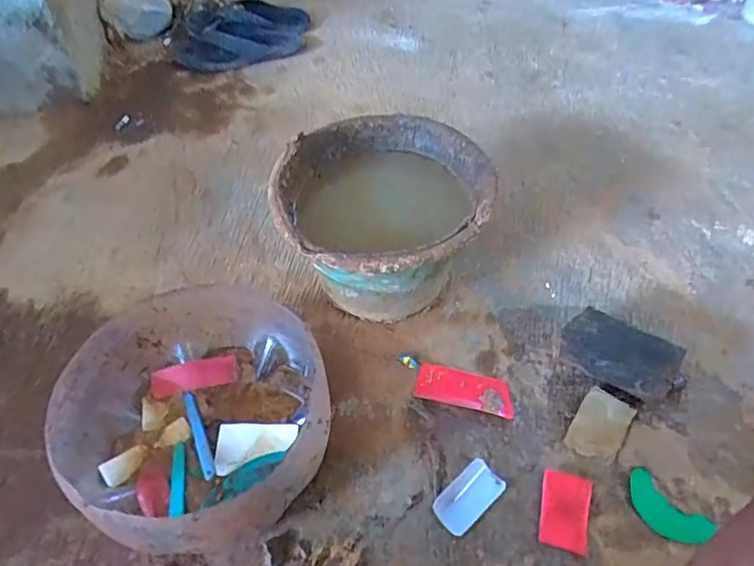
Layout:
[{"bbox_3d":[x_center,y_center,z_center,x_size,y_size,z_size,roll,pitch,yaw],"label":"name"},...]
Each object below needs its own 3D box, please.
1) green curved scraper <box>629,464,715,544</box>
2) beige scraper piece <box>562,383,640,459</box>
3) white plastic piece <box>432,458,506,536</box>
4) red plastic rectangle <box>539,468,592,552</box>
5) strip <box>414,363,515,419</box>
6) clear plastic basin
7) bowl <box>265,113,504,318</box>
[{"bbox_3d":[0.284,0.222,0.543,0.043,0.011,0.080,-31,56,-23],"label":"green curved scraper"},{"bbox_3d":[0.243,0.155,0.600,0.053,0.005,0.076,32,69,12],"label":"beige scraper piece"},{"bbox_3d":[0.092,0.214,0.552,0.075,0.011,0.041,-34,57,-26],"label":"white plastic piece"},{"bbox_3d":[0.185,0.222,0.541,0.048,0.016,0.070,14,51,13],"label":"red plastic rectangle"},{"bbox_3d":[0.101,0.121,0.634,0.108,0.005,0.045,12,50,10],"label":"strip"},{"bbox_3d":[-0.171,0.135,0.550,0.247,0.126,0.239,0,49,0],"label":"clear plastic basin"},{"bbox_3d":[0.006,-0.064,0.688,0.239,0.178,0.256,0,49,0],"label":"bowl"}]

